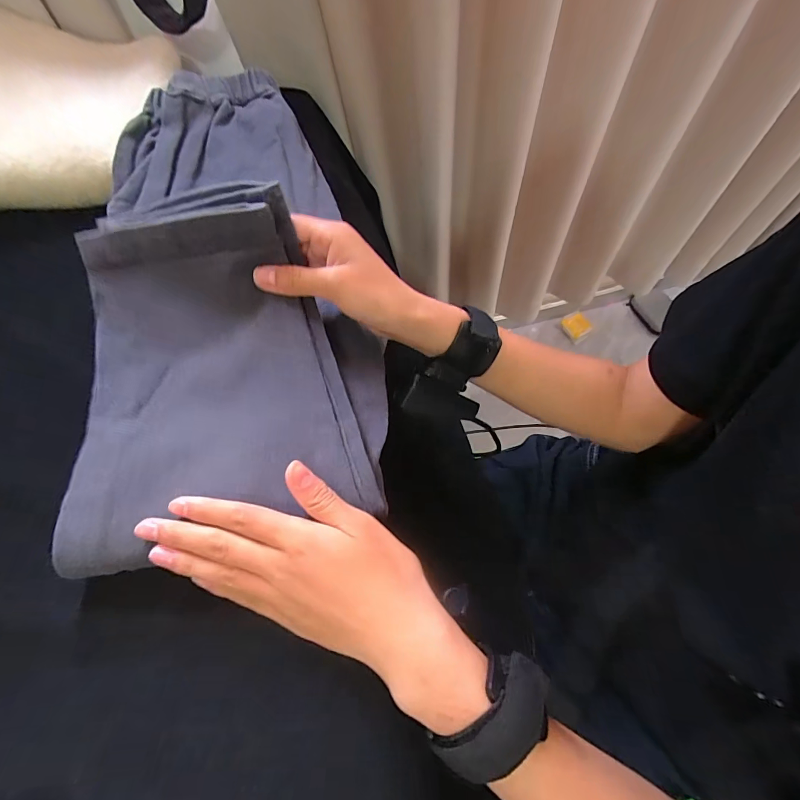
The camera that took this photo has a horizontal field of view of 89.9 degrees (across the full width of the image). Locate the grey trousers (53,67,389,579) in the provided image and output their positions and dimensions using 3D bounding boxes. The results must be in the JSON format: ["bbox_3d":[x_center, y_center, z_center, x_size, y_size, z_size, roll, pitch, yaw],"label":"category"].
[{"bbox_3d":[-0.123,-0.101,0.284,0.186,0.094,0.408,-9,68,-2],"label":"grey trousers"}]

